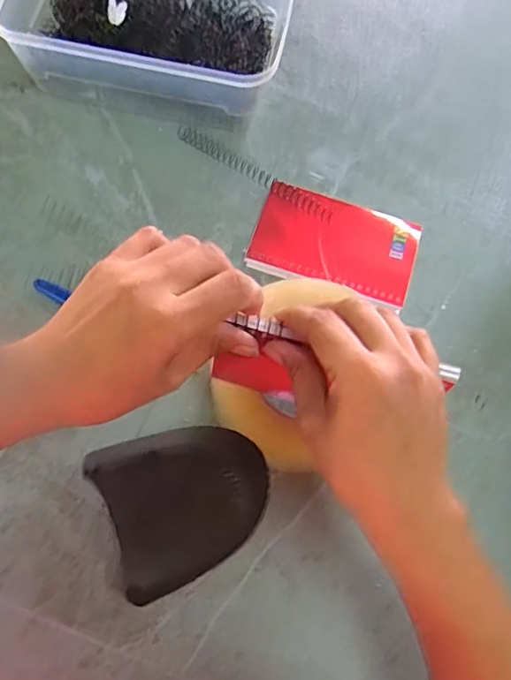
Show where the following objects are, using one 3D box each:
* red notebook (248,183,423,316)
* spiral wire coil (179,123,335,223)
[{"bbox_3d":[0.064,-0.078,0.440,0.129,0.008,0.079,17,72,1],"label":"red notebook"},{"bbox_3d":[0.000,-0.145,0.461,0.155,0.015,0.020,36,71,7],"label":"spiral wire coil"}]

